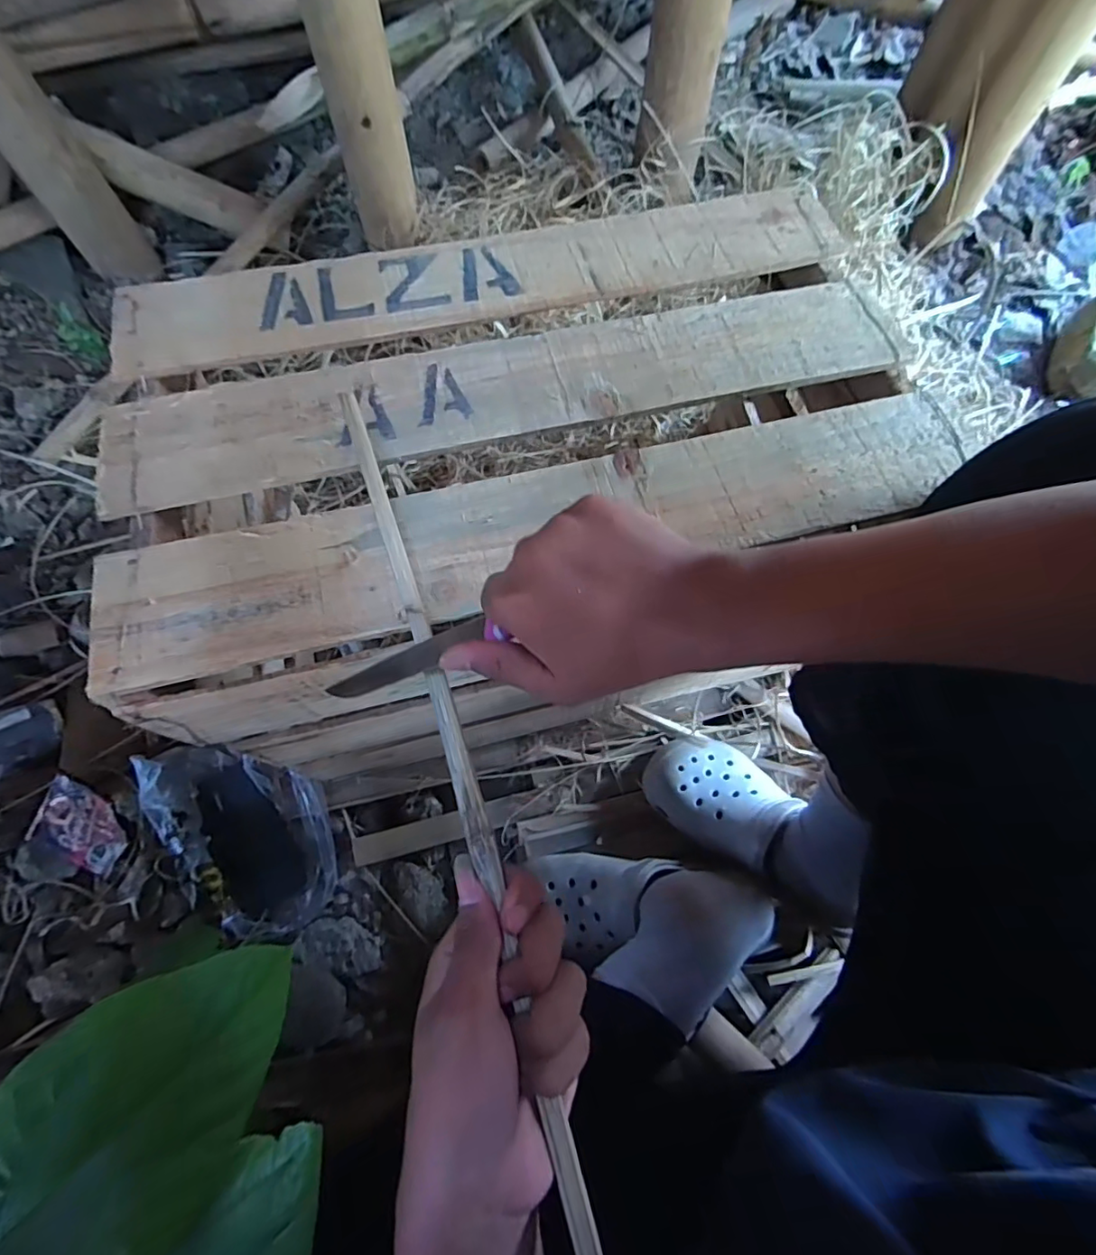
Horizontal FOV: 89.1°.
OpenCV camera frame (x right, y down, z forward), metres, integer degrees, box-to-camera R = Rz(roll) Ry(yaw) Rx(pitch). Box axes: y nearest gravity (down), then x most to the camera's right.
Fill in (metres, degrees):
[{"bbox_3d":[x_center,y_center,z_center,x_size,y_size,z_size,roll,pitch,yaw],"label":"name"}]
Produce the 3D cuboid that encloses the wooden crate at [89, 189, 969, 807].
[{"bbox_3d":[-0.024,-0.087,0.569,0.574,0.399,0.378,-14,70,-8],"label":"wooden crate"}]

